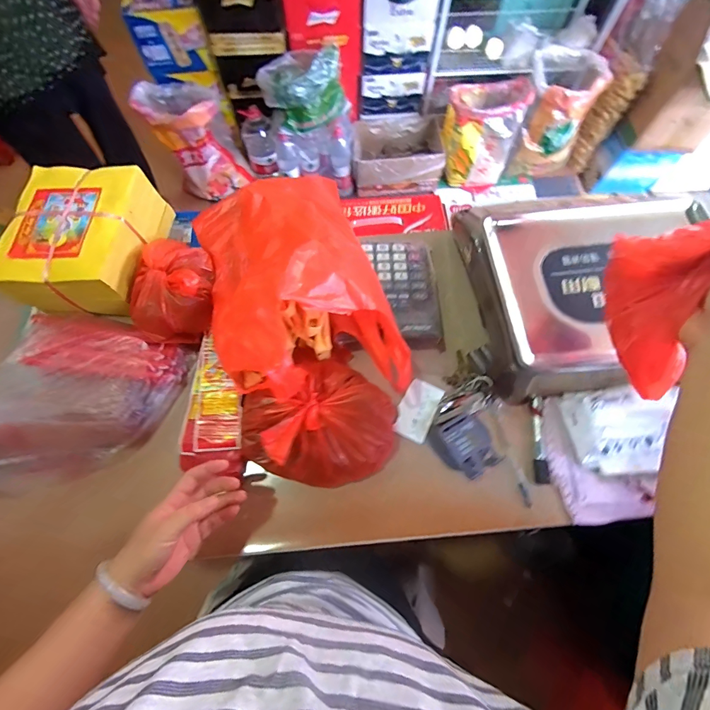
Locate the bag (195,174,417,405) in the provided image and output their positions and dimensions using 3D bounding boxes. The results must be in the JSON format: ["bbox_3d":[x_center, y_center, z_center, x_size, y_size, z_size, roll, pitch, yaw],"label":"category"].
[{"bbox_3d":[-0.088,-0.128,0.514,0.245,0.144,0.420,-19,70,-8],"label":"bag"}]

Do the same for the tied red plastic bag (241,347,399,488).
[{"bbox_3d":[-0.048,0.092,0.494,0.203,0.080,0.176,32,71,11],"label":"tied red plastic bag"}]

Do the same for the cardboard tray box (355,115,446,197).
[{"bbox_3d":[0.205,-0.919,1.697,0.406,0.171,0.317,-1,69,-1],"label":"cardboard tray box"}]

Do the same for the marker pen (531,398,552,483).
[{"bbox_3d":[0.267,0.121,0.525,0.020,0.011,0.120,7,69,2],"label":"marker pen"}]

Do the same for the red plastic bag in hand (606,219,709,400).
[{"bbox_3d":[0.353,-0.071,0.338,0.139,0.164,0.159,-10,69,-5],"label":"red plastic bag in hand"}]

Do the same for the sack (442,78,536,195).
[{"bbox_3d":[0.546,-0.972,1.636,0.317,0.374,0.270,18,69,6],"label":"sack"}]

